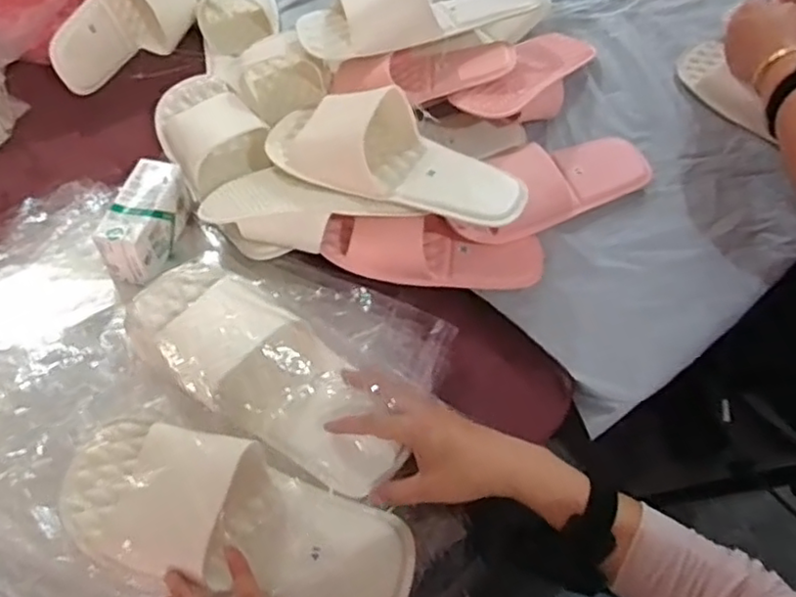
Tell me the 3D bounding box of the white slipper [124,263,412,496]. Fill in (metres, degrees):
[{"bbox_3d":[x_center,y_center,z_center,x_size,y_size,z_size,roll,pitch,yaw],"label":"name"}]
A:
[{"bbox_3d":[-0.113,0.056,0.538,0.260,0.066,0.108,38,66,9],"label":"white slipper"}]

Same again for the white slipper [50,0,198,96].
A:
[{"bbox_3d":[-0.309,-0.334,0.775,0.059,0.091,0.226,34,65,18],"label":"white slipper"}]

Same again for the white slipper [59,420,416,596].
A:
[{"bbox_3d":[-0.118,0.165,0.484,0.269,0.066,0.103,20,61,-2],"label":"white slipper"}]

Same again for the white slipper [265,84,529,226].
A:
[{"bbox_3d":[-0.007,-0.140,0.629,0.264,0.066,0.105,15,61,9],"label":"white slipper"}]

